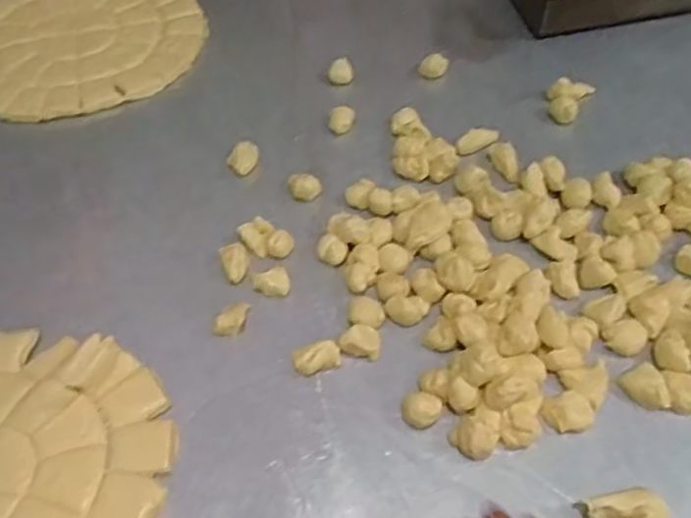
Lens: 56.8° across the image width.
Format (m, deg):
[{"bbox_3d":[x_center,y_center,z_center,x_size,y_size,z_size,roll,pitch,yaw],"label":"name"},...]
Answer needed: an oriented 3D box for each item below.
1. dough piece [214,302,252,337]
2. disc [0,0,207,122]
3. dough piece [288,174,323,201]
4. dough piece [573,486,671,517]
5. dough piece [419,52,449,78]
[{"bbox_3d":[-0.100,0.053,0.575,0.021,0.018,0.037,25,60,20],"label":"dough piece"},{"bbox_3d":[-0.339,-0.286,0.824,0.298,0.006,0.288,-2,54,2],"label":"disc"},{"bbox_3d":[-0.041,-0.074,0.656,0.032,0.021,0.025,-8,54,-2],"label":"dough piece"},{"bbox_3d":[0.208,0.188,0.461,0.062,0.020,0.047,-18,55,-9],"label":"dough piece"},{"bbox_3d":[0.104,-0.230,0.761,0.033,0.026,0.020,2,55,5],"label":"dough piece"}]

